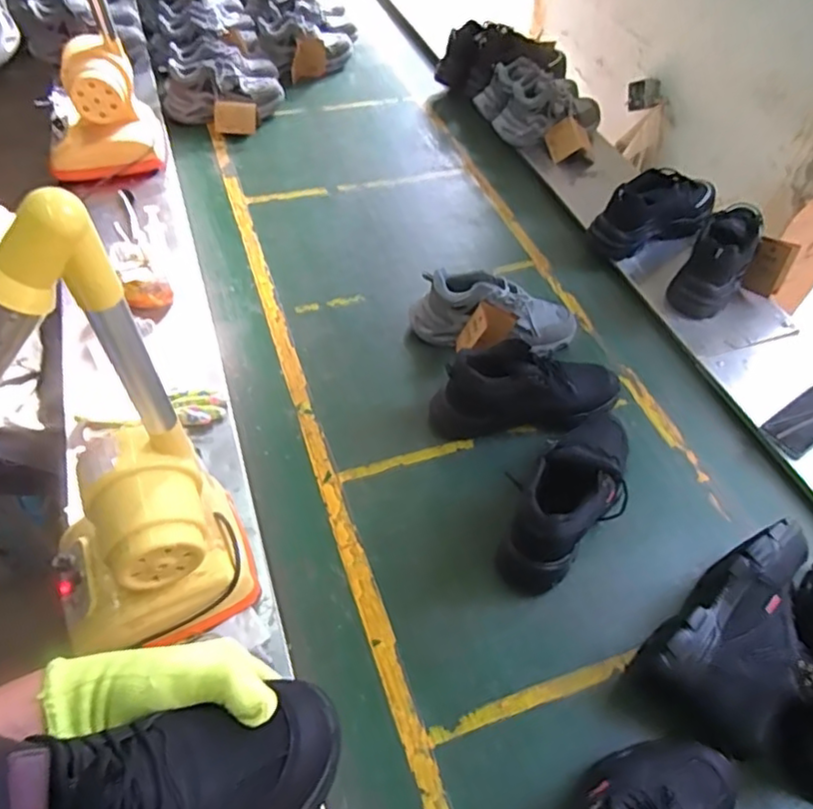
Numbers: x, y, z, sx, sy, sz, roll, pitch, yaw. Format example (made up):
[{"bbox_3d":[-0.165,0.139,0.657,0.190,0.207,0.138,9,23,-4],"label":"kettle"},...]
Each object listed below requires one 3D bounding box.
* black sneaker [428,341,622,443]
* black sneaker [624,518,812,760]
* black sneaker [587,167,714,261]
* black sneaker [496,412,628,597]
[{"bbox_3d":[0.203,-0.017,0.965,0.313,0.143,0.114,-10,53,-11],"label":"black sneaker"},{"bbox_3d":[0.430,0.283,0.755,0.286,0.117,0.149,-33,61,-26],"label":"black sneaker"},{"bbox_3d":[0.512,-0.398,1.244,0.265,0.120,0.096,-20,56,-18],"label":"black sneaker"},{"bbox_3d":[0.238,0.118,0.852,0.125,0.151,0.292,32,57,20],"label":"black sneaker"}]

